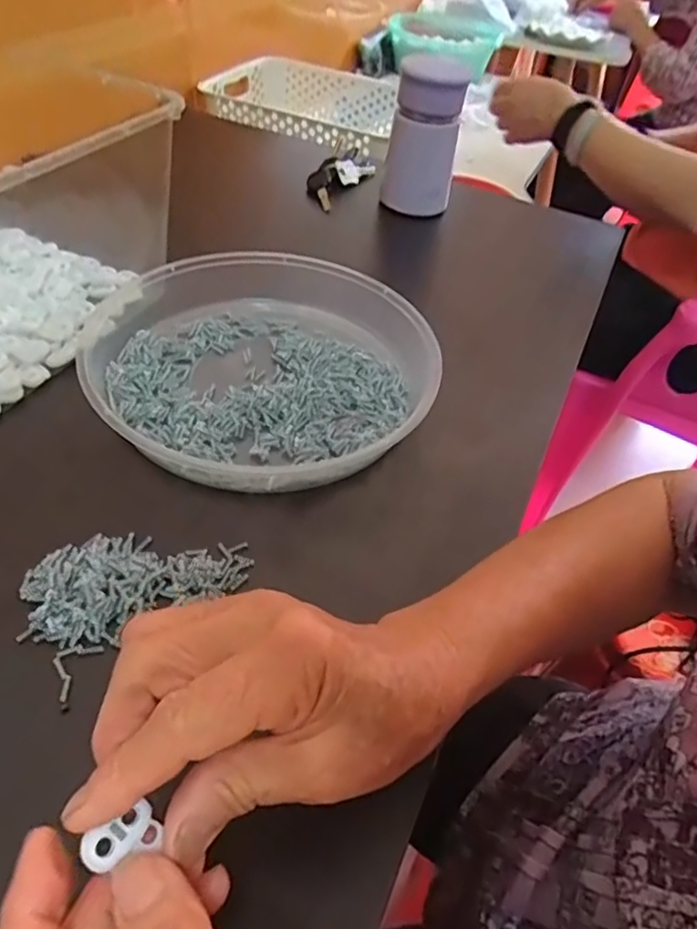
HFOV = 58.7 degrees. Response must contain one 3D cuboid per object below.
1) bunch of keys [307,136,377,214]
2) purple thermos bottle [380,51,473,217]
[{"bbox_3d":[-0.010,-0.323,0.686,0.056,0.029,0.140,17,47,9],"label":"bunch of keys"},{"bbox_3d":[0.077,-0.332,0.628,0.068,0.139,0.070,9,46,1],"label":"purple thermos bottle"}]

